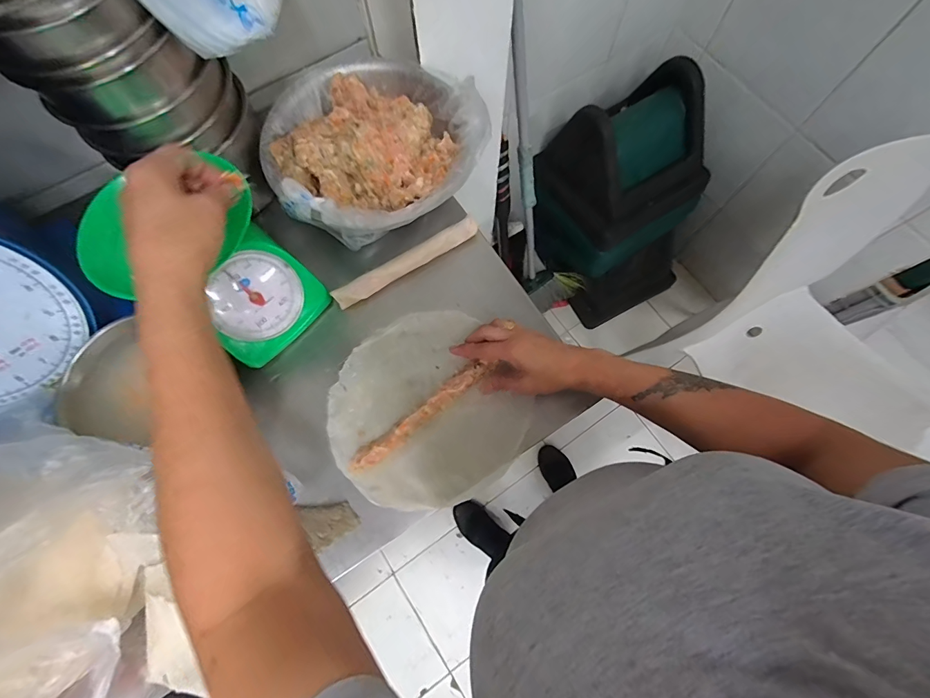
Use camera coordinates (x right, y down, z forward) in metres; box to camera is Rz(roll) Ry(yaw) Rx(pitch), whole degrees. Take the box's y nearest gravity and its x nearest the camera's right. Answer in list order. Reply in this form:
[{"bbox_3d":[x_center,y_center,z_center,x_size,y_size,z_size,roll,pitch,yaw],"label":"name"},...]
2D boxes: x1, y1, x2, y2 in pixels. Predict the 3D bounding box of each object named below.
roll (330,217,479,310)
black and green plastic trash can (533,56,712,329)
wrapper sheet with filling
[{"bbox_3d":[-0.074,-0.113,0.525,0.206,0.022,0.022,-31,75,-8],"label":"roll"},{"bbox_3d":[0.481,-0.422,1.187,0.362,0.597,0.431,-33,76,-9],"label":"black and green plastic trash can"},{"bbox_3d":[-0.051,0.071,0.478,0.215,0.026,0.220,-34,76,-9],"label":"wrapper sheet with filling"}]

